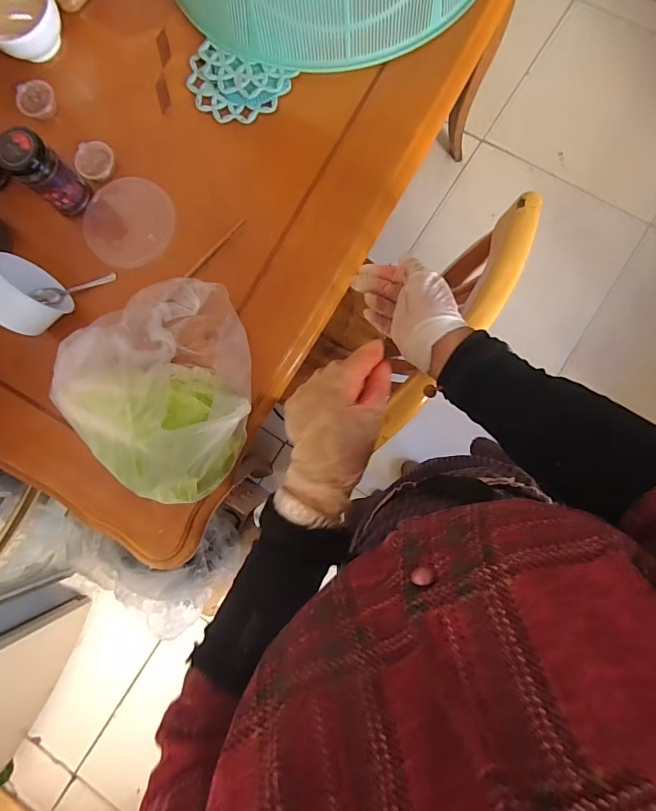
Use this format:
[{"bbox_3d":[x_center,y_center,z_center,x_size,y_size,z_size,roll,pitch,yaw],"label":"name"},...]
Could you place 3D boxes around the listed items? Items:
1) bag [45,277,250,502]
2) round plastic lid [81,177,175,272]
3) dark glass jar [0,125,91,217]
[{"bbox_3d":[-0.228,-0.027,0.568,0.242,0.152,0.310,-21,83,2],"label":"bag"},{"bbox_3d":[-0.311,-0.286,0.682,0.131,0.005,0.137,0,89,-5],"label":"round plastic lid"},{"bbox_3d":[-0.408,-0.333,0.625,0.060,0.121,0.061,0,84,4],"label":"dark glass jar"}]

